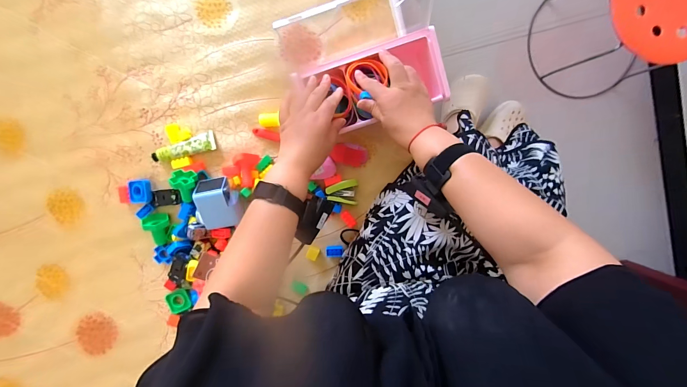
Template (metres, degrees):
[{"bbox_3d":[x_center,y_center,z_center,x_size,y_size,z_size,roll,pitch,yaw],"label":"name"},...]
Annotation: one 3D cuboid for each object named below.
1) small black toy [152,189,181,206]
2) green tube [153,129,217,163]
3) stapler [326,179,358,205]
[{"bbox_3d":[-0.325,0.007,0.558,0.063,0.009,0.028,-1,98,16],"label":"small black toy"},{"bbox_3d":[-0.292,-0.083,0.553,0.111,0.023,0.033,-16,97,2],"label":"green tube"},{"bbox_3d":[-0.002,-0.003,0.567,0.057,0.015,0.047,4,97,0],"label":"stapler"}]

